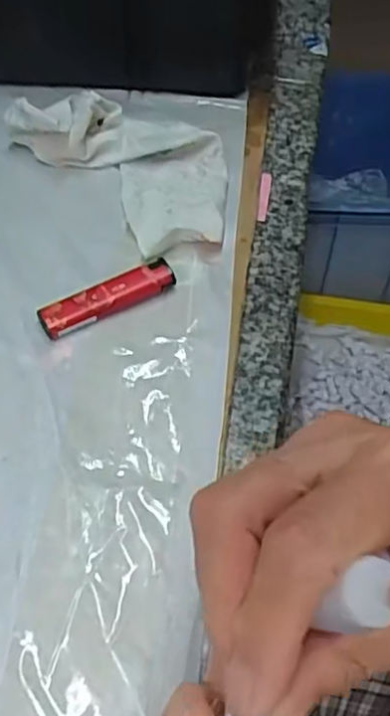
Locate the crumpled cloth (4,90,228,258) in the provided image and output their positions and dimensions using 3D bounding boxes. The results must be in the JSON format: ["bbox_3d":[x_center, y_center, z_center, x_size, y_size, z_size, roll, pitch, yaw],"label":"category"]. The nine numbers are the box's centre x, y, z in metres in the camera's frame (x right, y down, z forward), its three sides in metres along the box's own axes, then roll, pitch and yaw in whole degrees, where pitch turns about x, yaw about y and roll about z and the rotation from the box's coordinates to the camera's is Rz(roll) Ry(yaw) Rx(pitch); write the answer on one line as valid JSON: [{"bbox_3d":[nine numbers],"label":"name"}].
[{"bbox_3d":[-0.032,-0.126,0.412,0.095,0.033,0.155,-35,59,-23],"label":"crumpled cloth"}]

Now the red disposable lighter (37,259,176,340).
[{"bbox_3d":[-0.047,-0.032,0.358,0.075,0.011,0.019,-24,55,-16],"label":"red disposable lighter"}]

